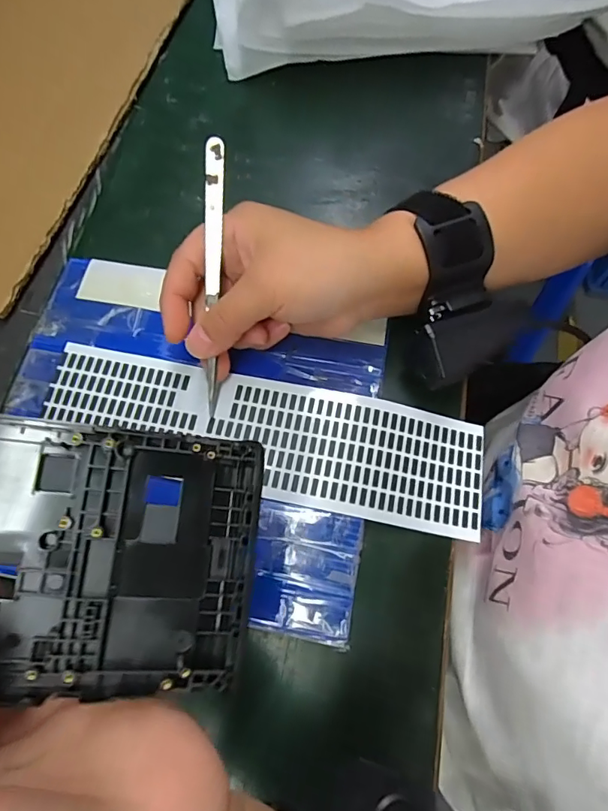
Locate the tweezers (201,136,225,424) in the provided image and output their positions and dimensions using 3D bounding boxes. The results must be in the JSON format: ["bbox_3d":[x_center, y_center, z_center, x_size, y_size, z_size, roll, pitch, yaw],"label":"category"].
[{"bbox_3d":[-0.047,-0.060,0.241,0.009,0.006,0.135,6,109,2],"label":"tweezers"}]

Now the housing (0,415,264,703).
[{"bbox_3d":[-0.096,0.039,0.130,0.160,0.016,0.074,6,70,-13],"label":"housing"}]

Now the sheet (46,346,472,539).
[{"bbox_3d":[-0.022,0.016,0.260,0.242,0.011,0.064,12,72,3],"label":"sheet"}]

